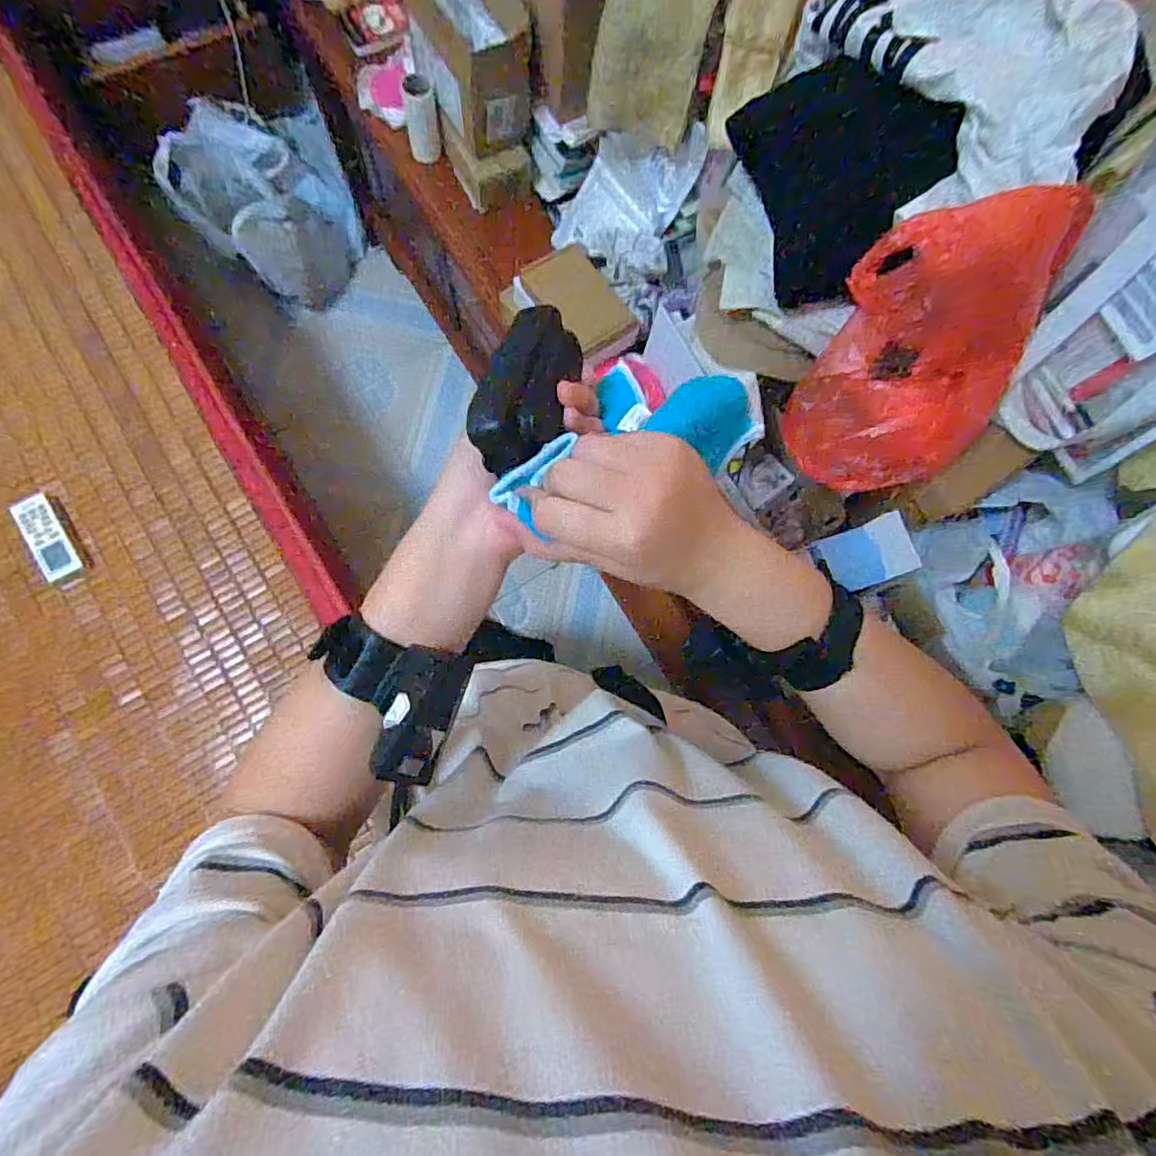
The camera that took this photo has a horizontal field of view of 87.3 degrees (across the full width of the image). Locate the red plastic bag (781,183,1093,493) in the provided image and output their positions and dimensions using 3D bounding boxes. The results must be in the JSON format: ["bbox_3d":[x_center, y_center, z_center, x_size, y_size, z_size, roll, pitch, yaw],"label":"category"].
[{"bbox_3d":[0.322,-0.207,0.565,0.211,0.200,0.188,-29,82,-9],"label":"red plastic bag"}]

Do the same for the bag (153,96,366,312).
[{"bbox_3d":[-0.686,-0.805,1.326,0.344,0.250,0.288,33,78,3],"label":"bag"}]

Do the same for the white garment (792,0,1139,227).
[{"bbox_3d":[0.318,-0.461,0.520,0.162,0.117,0.310,-11,80,-6],"label":"white garment"}]

